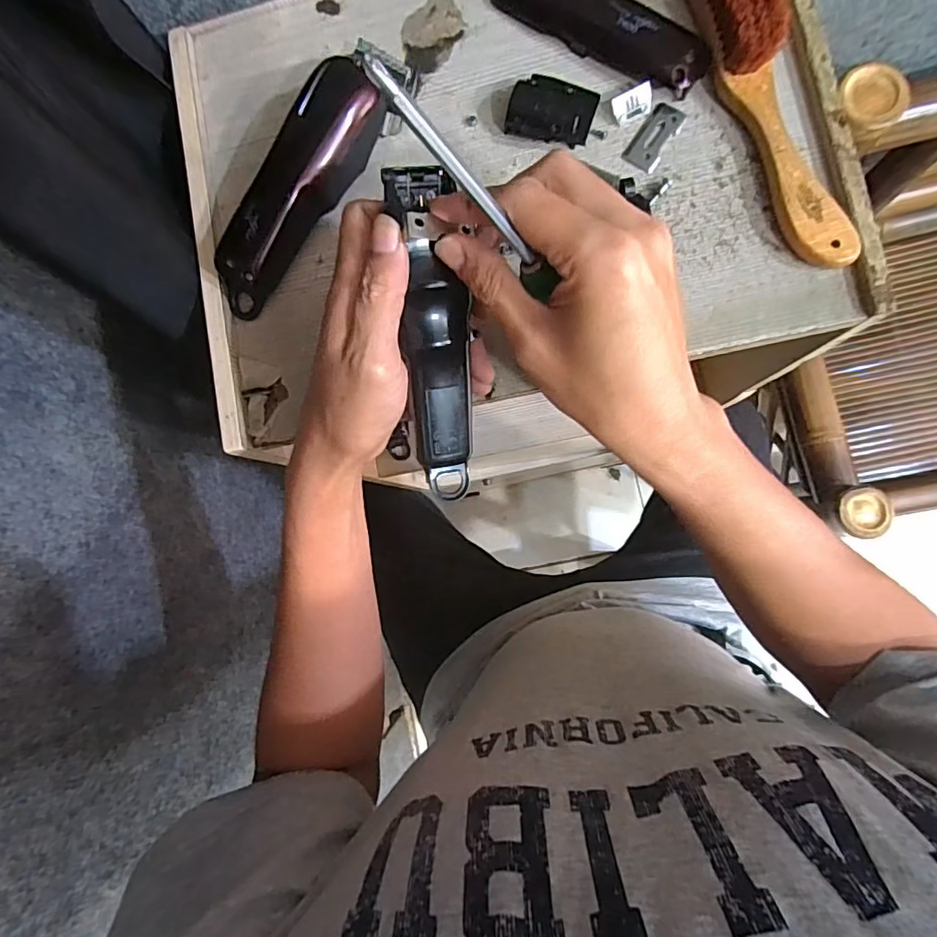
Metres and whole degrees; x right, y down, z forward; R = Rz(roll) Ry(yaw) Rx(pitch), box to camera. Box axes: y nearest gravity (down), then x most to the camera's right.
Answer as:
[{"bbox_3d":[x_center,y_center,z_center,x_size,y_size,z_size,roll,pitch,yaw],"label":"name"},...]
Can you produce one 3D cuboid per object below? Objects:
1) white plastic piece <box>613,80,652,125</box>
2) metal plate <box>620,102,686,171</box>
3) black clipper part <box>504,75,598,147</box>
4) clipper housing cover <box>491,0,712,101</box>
[{"bbox_3d":[0.099,-0.220,0.319,0.023,0.004,0.016,-17,120,11],"label":"white plastic piece"},{"bbox_3d":[0.113,-0.201,0.320,0.021,0.004,0.041,35,89,10],"label":"metal plate"},{"bbox_3d":[0.050,-0.216,0.321,0.050,0.016,0.035,22,87,9],"label":"black clipper part"},{"bbox_3d":[0.080,-0.278,0.323,0.145,0.020,0.040,37,89,10],"label":"clipper housing cover"}]

